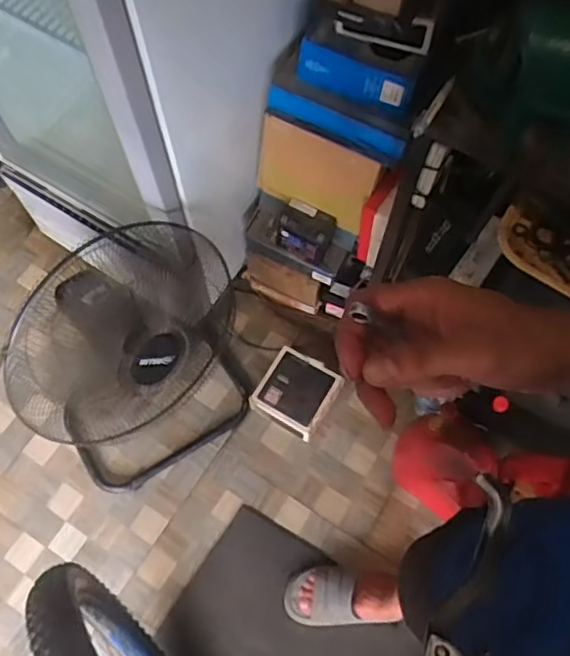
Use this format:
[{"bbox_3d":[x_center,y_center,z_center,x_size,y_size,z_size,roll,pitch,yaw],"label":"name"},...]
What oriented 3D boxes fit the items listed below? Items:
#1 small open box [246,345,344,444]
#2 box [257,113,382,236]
[{"bbox_3d":[0.031,0.156,1.514,0.174,0.080,0.183,29,70,11],"label":"small open box"},{"bbox_3d":[0.060,-0.311,1.243,0.251,0.234,0.037,27,69,10],"label":"box"}]

